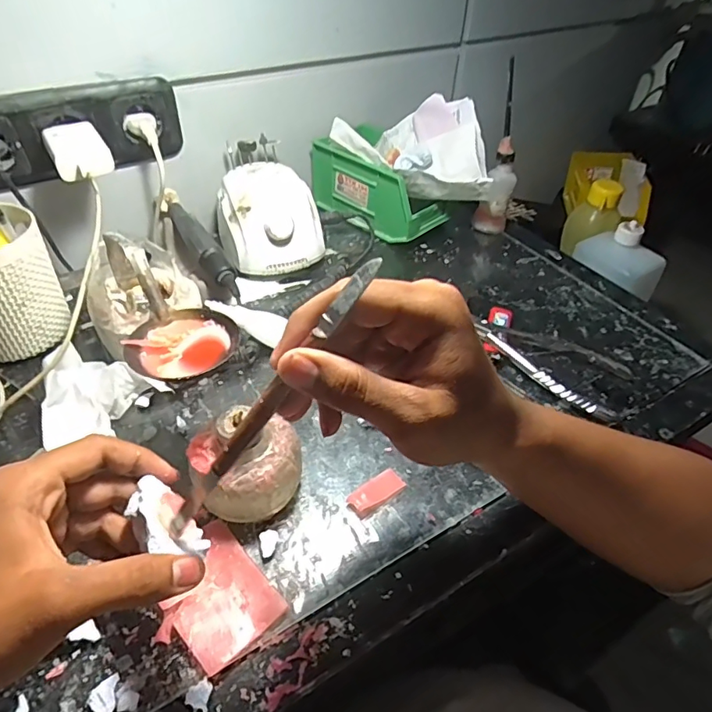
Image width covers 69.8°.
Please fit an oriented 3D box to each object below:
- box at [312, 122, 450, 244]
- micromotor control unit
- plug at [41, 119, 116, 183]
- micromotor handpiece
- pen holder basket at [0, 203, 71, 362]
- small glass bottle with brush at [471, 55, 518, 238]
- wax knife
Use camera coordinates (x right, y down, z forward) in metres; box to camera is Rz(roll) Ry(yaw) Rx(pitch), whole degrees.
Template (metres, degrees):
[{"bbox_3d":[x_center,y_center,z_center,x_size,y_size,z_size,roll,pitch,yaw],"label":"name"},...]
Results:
[{"bbox_3d":[0.033,-0.216,0.654,0.094,0.091,0.166,-29,52,-29],"label":"box"},{"bbox_3d":[-0.102,-0.156,0.587,0.111,0.082,0.139,-12,45,-16],"label":"micromotor control unit"},{"bbox_3d":[-0.265,-0.196,0.486,0.048,0.028,0.077,-26,51,-28],"label":"plug"},{"bbox_3d":[-0.167,-0.123,0.542,0.025,0.028,0.197,-21,49,-24],"label":"micromotor handpiece"},{"bbox_3d":[-0.316,-0.069,0.447,0.087,0.130,0.100,-29,52,-29],"label":"pen holder basket"},{"bbox_3d":[0.177,-0.234,0.610,0.043,0.188,0.046,16,45,13],"label":"small glass bottle with brush"},{"bbox_3d":[-0.044,0.024,0.245,0.014,0.173,0.014,22,21,-50],"label":"wax knife"}]

